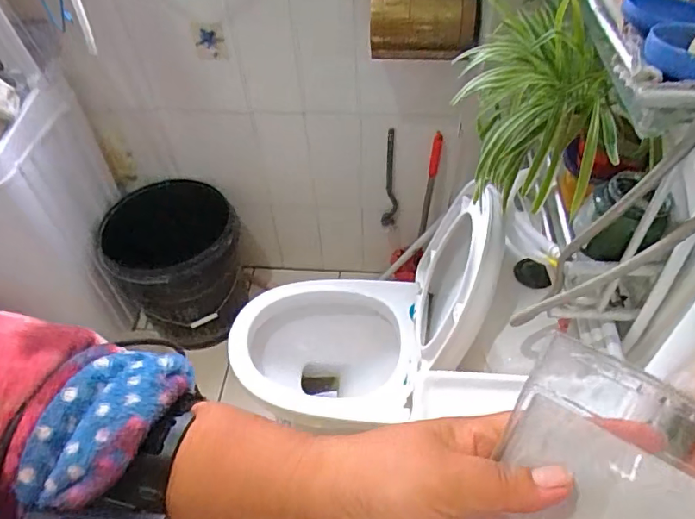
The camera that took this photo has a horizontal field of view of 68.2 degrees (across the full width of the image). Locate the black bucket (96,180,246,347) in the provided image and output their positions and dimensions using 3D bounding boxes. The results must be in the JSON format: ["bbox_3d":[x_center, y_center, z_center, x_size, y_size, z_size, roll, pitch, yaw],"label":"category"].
[{"bbox_3d":[-0.486,0.007,1.580,0.334,0.426,0.367,-2,49,2],"label":"black bucket"}]

